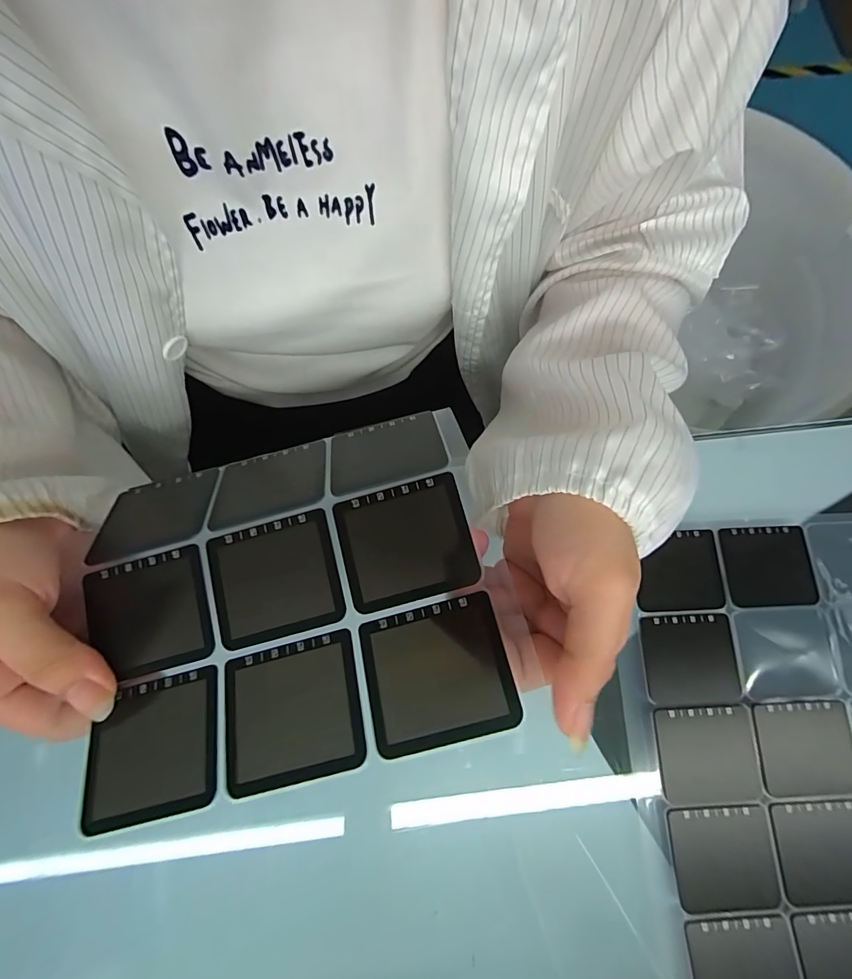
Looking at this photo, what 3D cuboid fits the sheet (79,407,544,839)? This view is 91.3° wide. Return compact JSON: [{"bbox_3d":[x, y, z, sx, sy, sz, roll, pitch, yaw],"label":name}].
[{"bbox_3d":[-0.060,0.043,0.187,0.178,0.022,0.147,-15,69,2],"label":"sheet"}]

